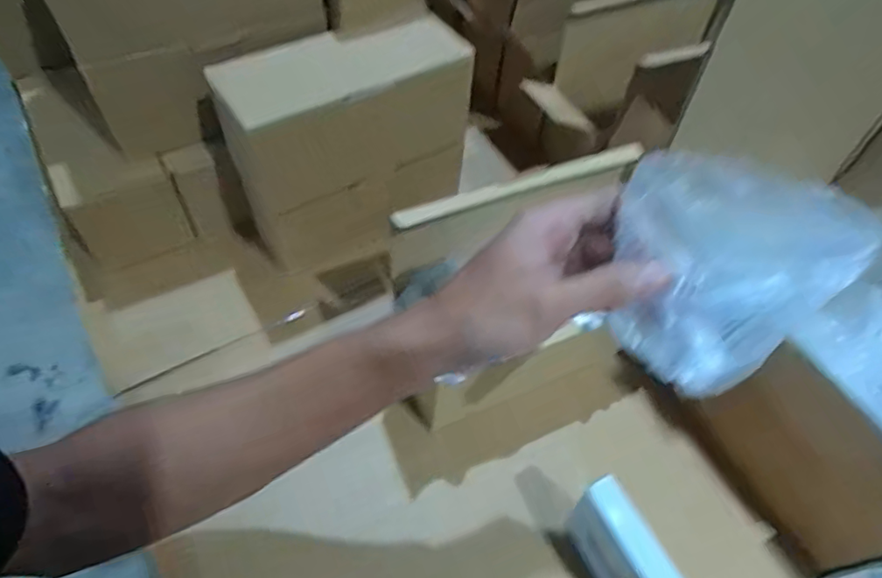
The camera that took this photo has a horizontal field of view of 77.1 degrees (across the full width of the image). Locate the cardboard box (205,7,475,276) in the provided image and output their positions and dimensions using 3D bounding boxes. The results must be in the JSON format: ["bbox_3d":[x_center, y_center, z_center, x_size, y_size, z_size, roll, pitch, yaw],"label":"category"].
[{"bbox_3d":[-0.087,-0.133,0.549,0.214,0.198,0.098,-26,60,-19],"label":"cardboard box"}]

